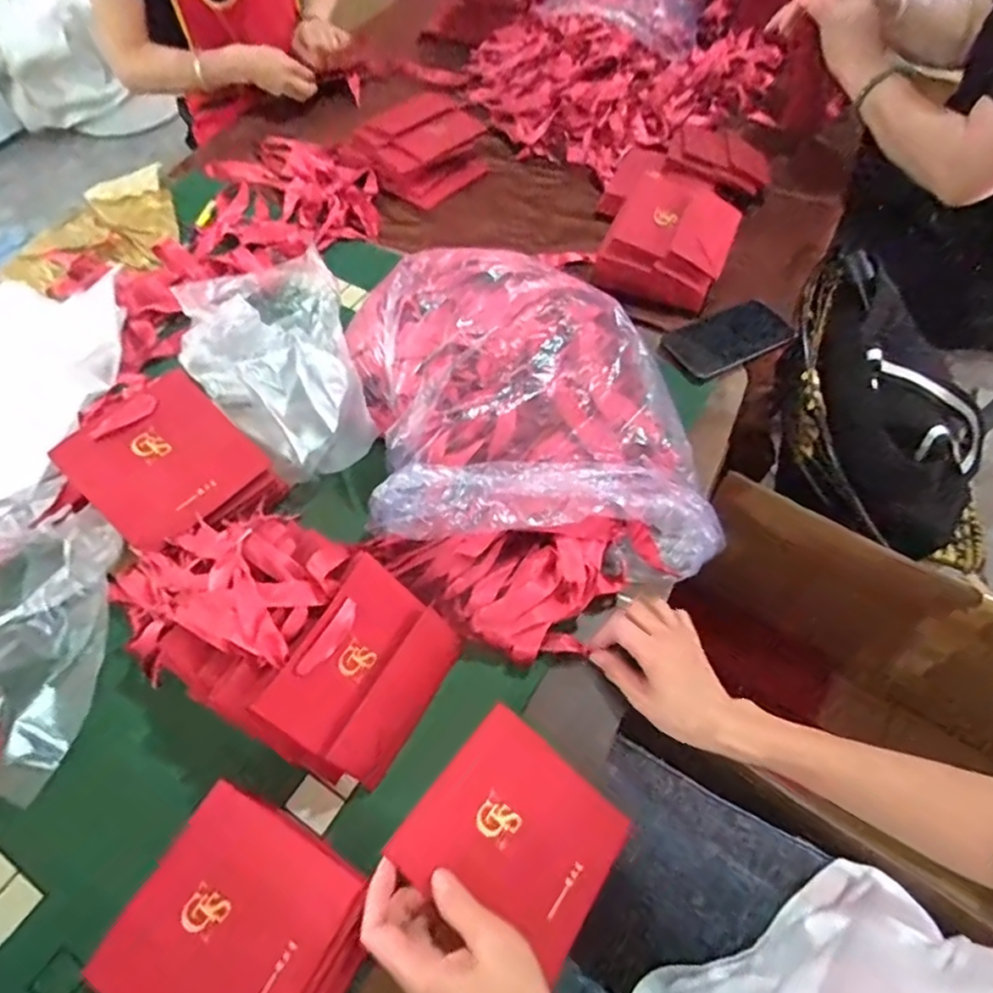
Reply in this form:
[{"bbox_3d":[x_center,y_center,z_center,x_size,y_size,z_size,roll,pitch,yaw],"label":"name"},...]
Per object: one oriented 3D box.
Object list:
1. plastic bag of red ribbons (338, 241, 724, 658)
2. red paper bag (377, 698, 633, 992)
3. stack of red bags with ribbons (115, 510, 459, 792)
[{"bbox_3d":[0.023,-0.064,0.581,0.300,0.130,0.382,-13,59,-7],"label":"plastic bag of red ribbons"},{"bbox_3d":[0.015,0.246,0.446,0.135,0.007,0.130,39,54,11],"label":"red paper bag"},{"bbox_3d":[-0.193,0.094,0.494,0.292,0.102,0.152,24,61,15],"label":"stack of red bags with ribbons"}]

